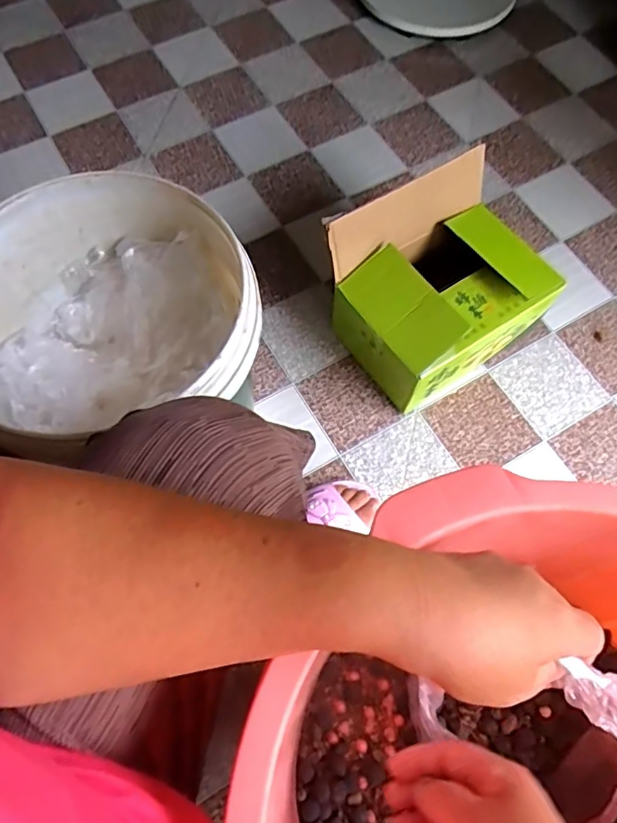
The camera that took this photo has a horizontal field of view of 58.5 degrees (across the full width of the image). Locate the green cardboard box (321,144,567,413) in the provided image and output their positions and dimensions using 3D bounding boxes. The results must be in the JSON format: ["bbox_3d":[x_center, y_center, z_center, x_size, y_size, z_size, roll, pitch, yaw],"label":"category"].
[{"bbox_3d":[0.198,-0.185,0.831,0.278,0.217,0.225,-29,71,-12],"label":"green cardboard box"}]

